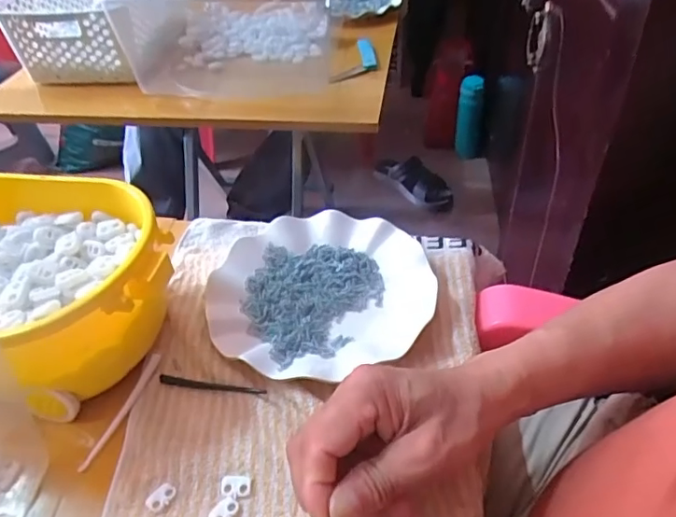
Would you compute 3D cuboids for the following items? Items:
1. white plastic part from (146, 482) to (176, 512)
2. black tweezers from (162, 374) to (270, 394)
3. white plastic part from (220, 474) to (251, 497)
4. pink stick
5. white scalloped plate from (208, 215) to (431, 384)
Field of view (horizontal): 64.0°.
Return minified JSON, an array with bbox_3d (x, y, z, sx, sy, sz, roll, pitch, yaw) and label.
[{"bbox_3d":[-0.112,0.150,0.341,0.011,0.004,0.019,25,50,28],"label":"white plastic part"},{"bbox_3d":[-0.092,0.092,0.397,0.085,0.006,0.007,6,43,11],"label":"black tweezers"},{"bbox_3d":[-0.065,0.143,0.342,0.019,0.004,0.013,0,42,4],"label":"white plastic part"},{"bbox_3d":[-0.154,0.107,0.390,0.008,0.006,0.095,11,44,16],"label":"pink stick"},{"bbox_3d":[-0.017,0.021,0.459,0.181,0.022,0.171,-2,42,2],"label":"white scalloped plate"}]

